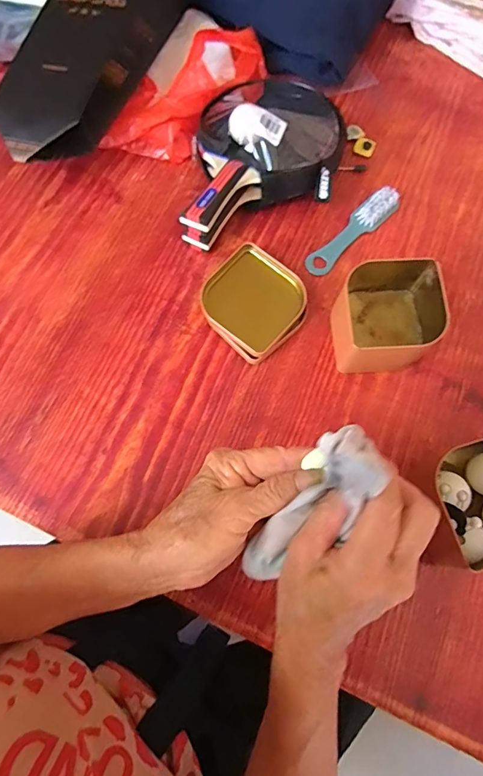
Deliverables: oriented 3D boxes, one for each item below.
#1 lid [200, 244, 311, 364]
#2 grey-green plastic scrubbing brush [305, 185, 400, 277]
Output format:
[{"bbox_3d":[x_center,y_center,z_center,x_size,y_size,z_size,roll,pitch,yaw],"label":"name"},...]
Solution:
[{"bbox_3d":[0.012,-0.093,0.464,0.098,0.020,0.107,-41,75,-16],"label":"lid"},{"bbox_3d":[0.130,-0.183,0.506,0.033,0.017,0.147,40,73,14],"label":"grey-green plastic scrubbing brush"}]

